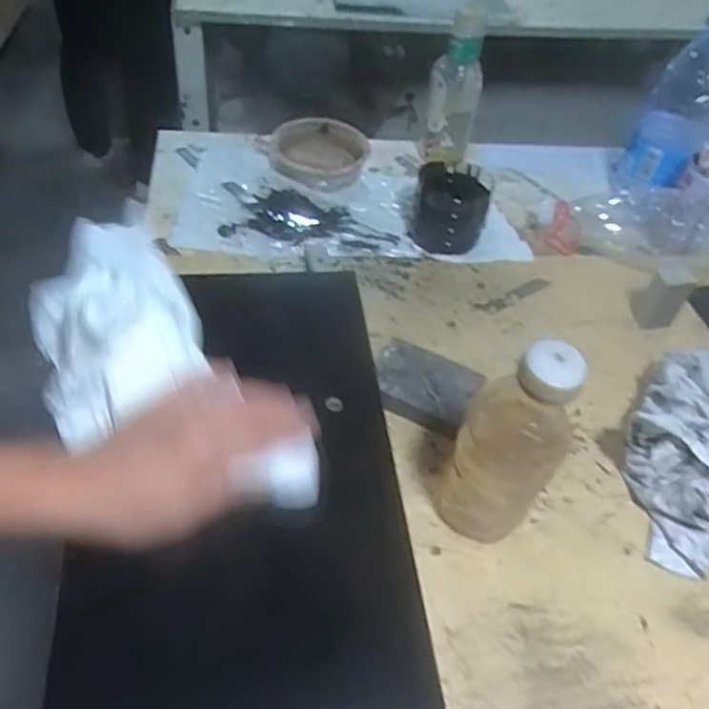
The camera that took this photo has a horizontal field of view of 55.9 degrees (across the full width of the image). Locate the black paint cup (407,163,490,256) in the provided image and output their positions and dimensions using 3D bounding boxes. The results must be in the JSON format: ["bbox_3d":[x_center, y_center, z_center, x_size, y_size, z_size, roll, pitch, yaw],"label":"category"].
[{"bbox_3d":[0.102,-0.179,0.792,0.078,0.068,0.095,-15,52,-19],"label":"black paint cup"}]

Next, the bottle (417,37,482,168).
[{"bbox_3d":[0.129,-0.331,0.879,0.064,0.166,0.053,13,49,4],"label":"bottle"}]

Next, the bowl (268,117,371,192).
[{"bbox_3d":[-0.045,-0.260,0.864,0.126,0.033,0.139,-6,50,-12],"label":"bowl"}]

